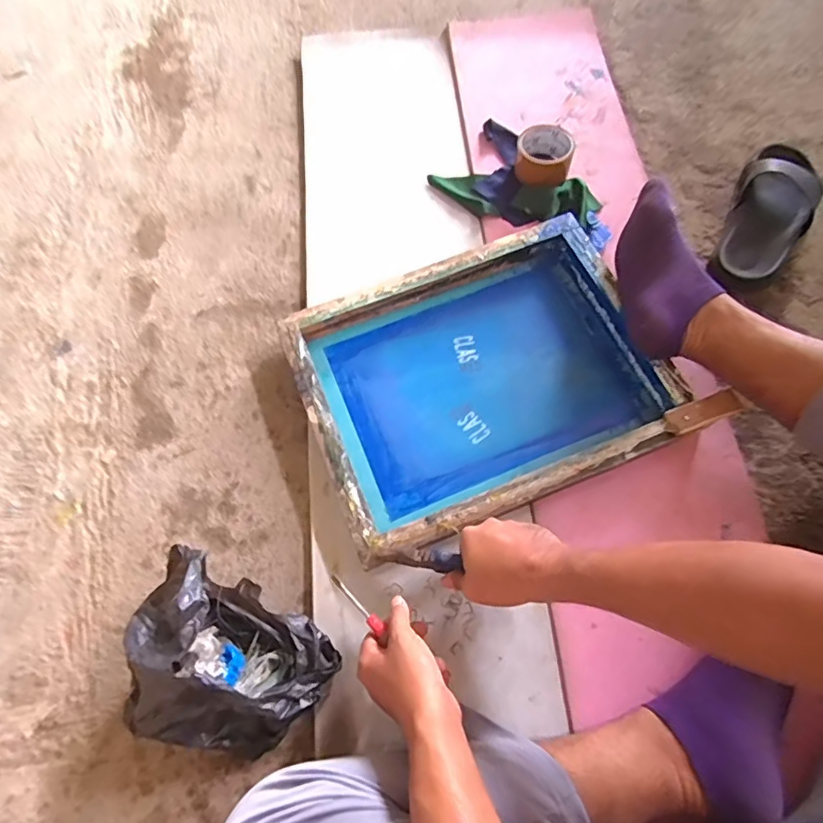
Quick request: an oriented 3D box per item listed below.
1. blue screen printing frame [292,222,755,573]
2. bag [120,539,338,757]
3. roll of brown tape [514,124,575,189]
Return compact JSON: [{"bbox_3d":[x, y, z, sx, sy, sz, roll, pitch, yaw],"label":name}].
[{"bbox_3d":[0.087,-0.046,0.694,0.443,0.070,0.348,-23,70,-7],"label":"blue screen printing frame"},{"bbox_3d":[-0.199,0.265,0.553,0.204,0.137,0.156,30,72,12],"label":"bag"},{"bbox_3d":[0.209,-0.403,0.836,0.087,0.044,0.086,7,69,4],"label":"roll of brown tape"}]

